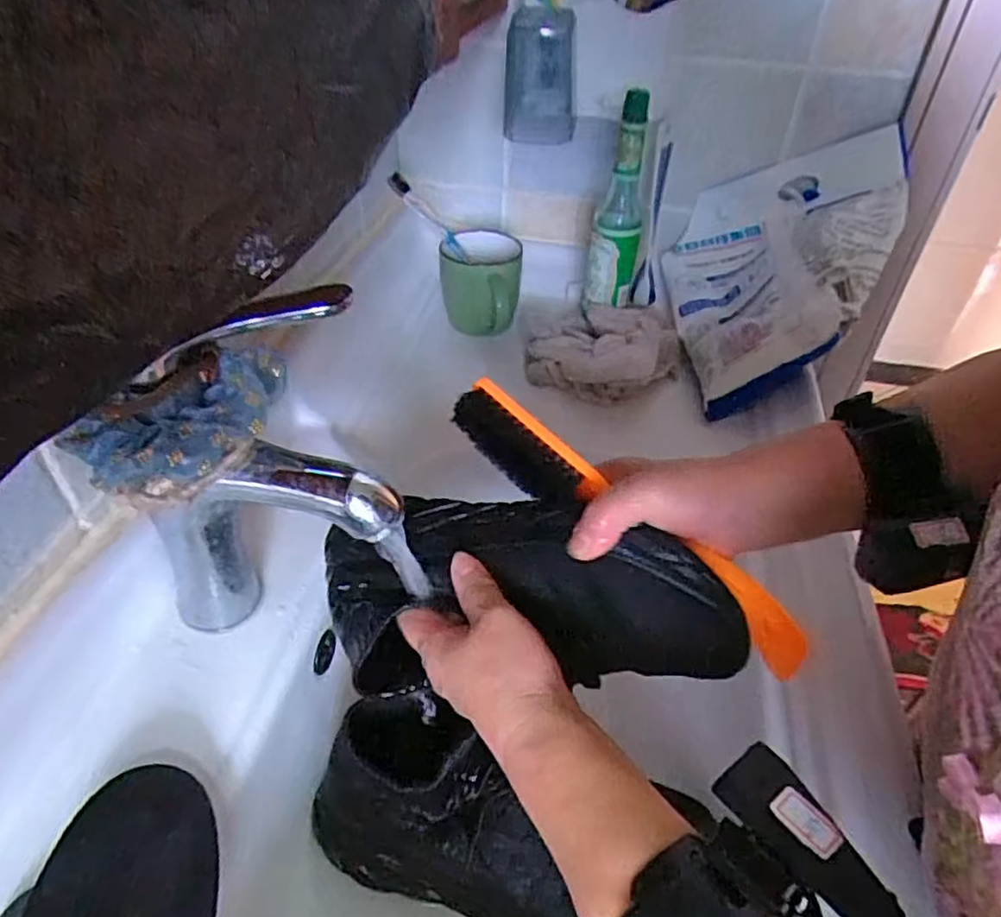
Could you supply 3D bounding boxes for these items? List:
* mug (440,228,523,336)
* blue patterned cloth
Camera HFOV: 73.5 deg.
[{"bbox_3d":[-0.021,-0.182,0.727,0.088,0.093,0.090,6,41,4],"label":"mug"},{"bbox_3d":[-0.141,-0.011,0.312,0.096,0.056,0.035,-27,49,-30],"label":"blue patterned cloth"}]

